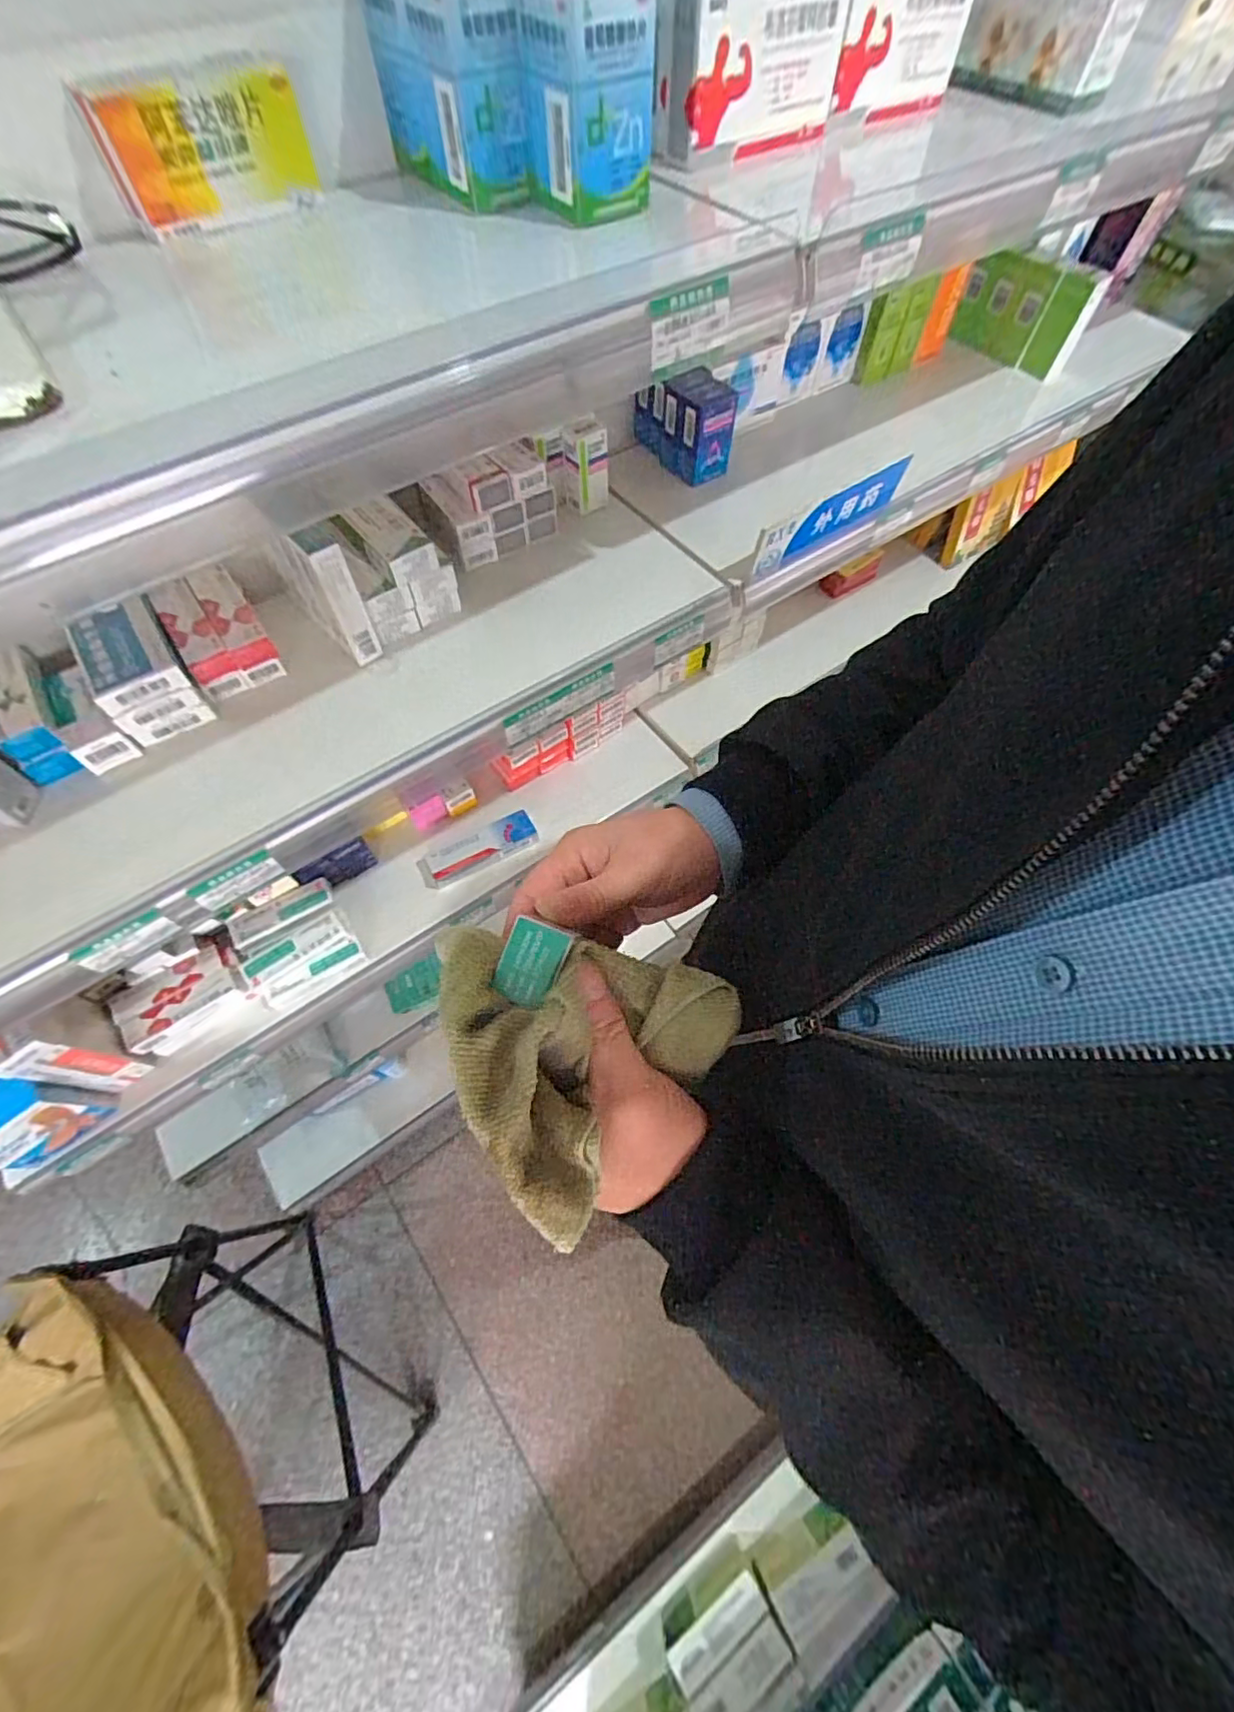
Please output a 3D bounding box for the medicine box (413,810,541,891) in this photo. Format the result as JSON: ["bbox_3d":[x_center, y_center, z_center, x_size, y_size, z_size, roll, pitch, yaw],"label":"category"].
[{"bbox_3d":[-0.176,-0.008,0.784,0.149,0.023,0.048,-24,67,-12],"label":"medicine box"}]

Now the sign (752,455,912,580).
[{"bbox_3d":[0.218,-0.341,0.621,0.219,0.055,0.005,-35,70,-17],"label":"sign"}]

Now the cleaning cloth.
[{"bbox_3d":[-0.018,0.066,0.257,0.107,0.071,0.120,39,68,18],"label":"cleaning cloth"}]

